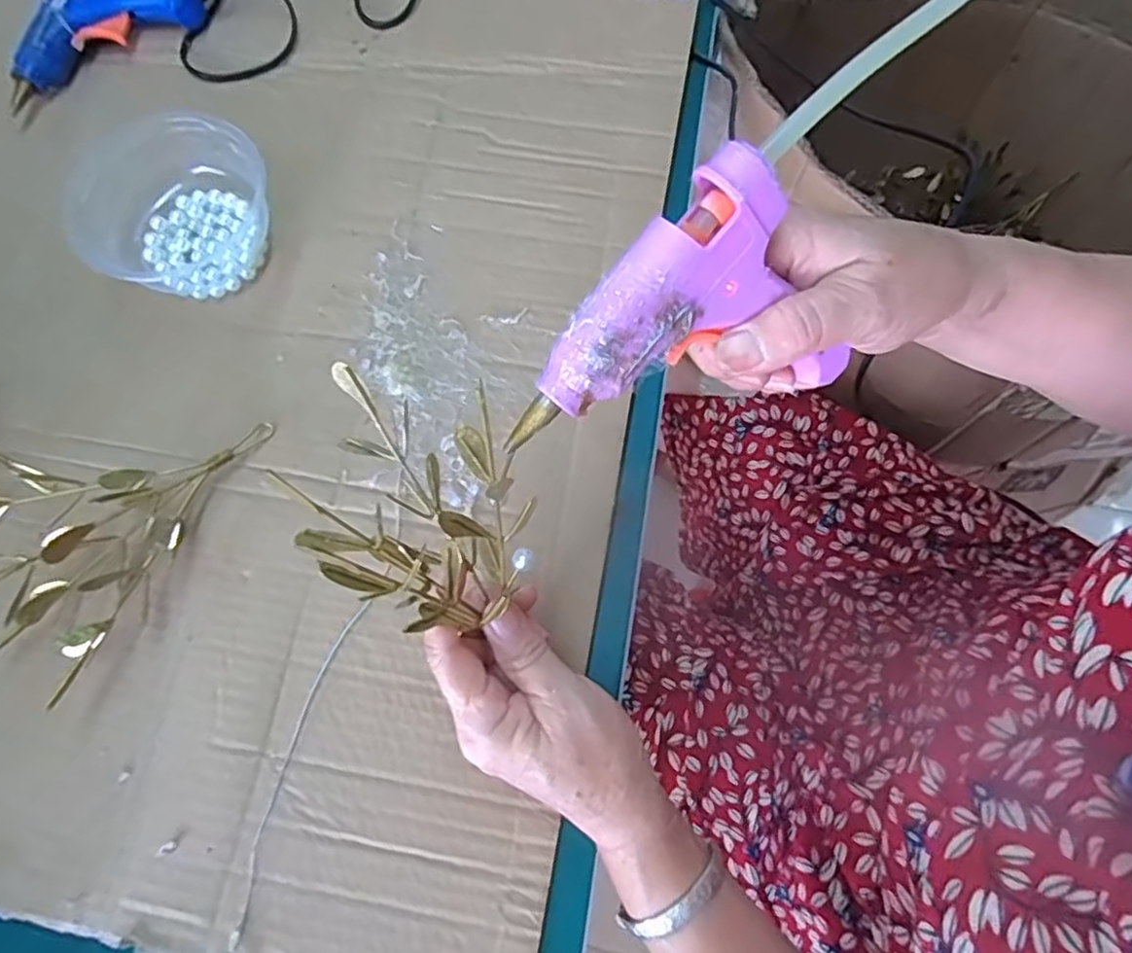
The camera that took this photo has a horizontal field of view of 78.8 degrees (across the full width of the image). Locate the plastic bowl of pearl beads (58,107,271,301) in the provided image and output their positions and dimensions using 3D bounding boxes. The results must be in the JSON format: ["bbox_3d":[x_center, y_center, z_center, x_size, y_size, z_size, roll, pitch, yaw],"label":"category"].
[{"bbox_3d":[-0.231,-0.166,0.410,0.103,0.061,0.103,0,71,1],"label":"plastic bowl of pearl beads"}]

